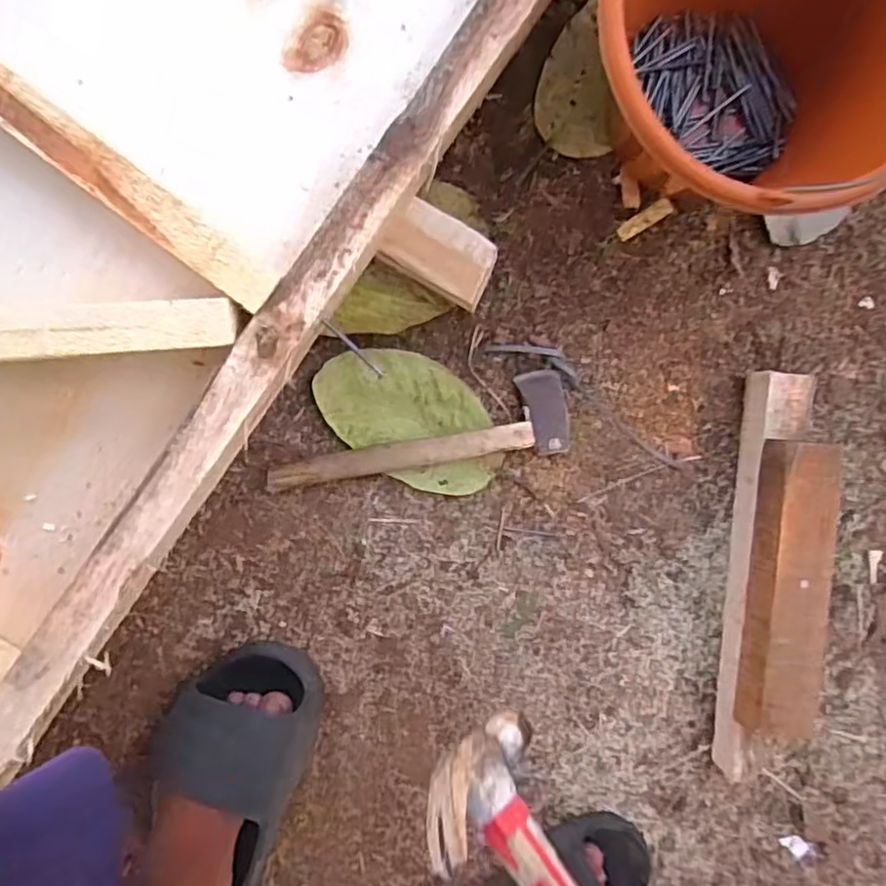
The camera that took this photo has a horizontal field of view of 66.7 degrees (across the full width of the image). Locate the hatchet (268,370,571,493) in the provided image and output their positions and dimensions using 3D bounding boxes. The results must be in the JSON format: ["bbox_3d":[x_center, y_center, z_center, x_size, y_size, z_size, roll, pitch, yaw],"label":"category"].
[{"bbox_3d":[-0.015,0.005,0.587,0.264,0.022,0.068,-17,95,-2],"label":"hatchet"}]

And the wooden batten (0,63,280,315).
[{"bbox_3d":[-0.292,-0.229,0.462,0.410,0.023,0.034,36,91,-5],"label":"wooden batten"}]

